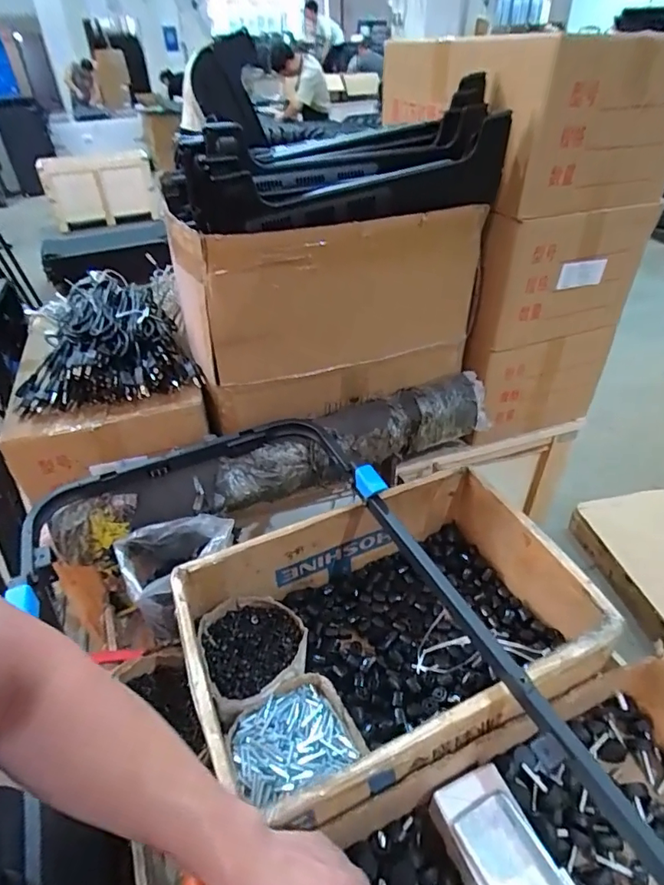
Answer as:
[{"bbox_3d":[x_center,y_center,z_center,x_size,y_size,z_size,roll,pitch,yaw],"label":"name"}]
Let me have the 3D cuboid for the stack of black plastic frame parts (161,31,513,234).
[{"bbox_3d":[0.020,-0.443,0.806,0.514,0.137,0.162,-11,39,-10],"label":"stack of black plastic frame parts"}]

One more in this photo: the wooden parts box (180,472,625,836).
[{"bbox_3d":[0.081,0.277,0.726,0.515,0.168,0.368,-16,41,-17],"label":"wooden parts box"}]

